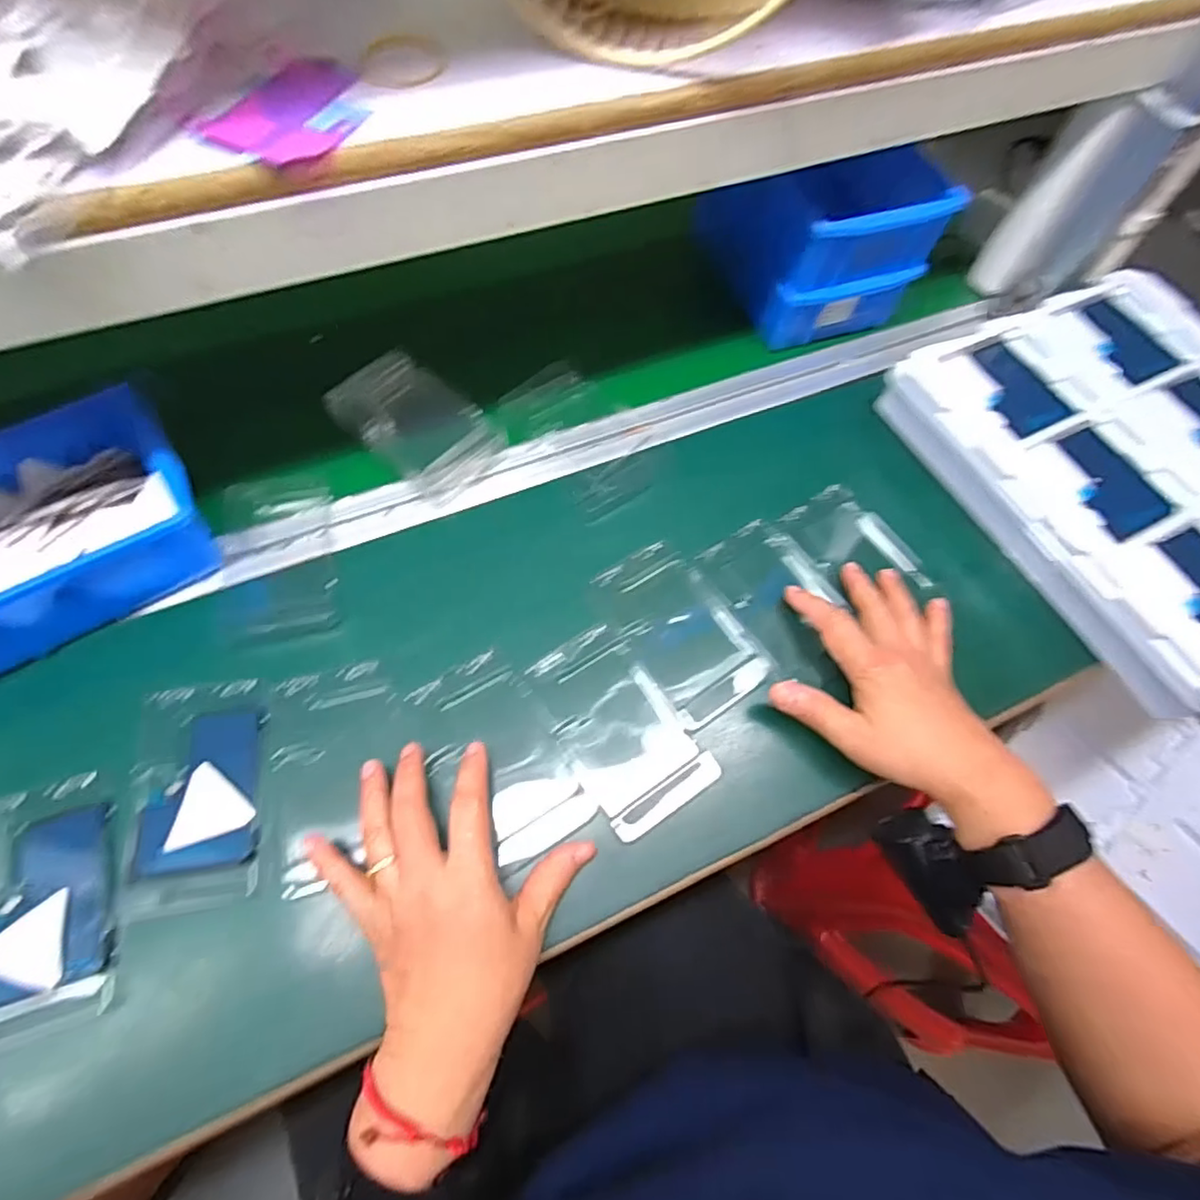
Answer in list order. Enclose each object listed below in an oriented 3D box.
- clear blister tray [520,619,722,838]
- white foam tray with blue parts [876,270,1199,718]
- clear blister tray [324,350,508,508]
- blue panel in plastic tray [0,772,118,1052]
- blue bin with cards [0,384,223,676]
[{"bbox_3d":[0.012,0.083,0.398,0.075,0.017,0.123,-31,70,-18],"label":"clear blister tray"},{"bbox_3d":[0.434,-0.108,0.485,0.275,0.050,0.320,-24,68,-15],"label":"white foam tray with blue parts"},{"bbox_3d":[-0.140,-0.140,0.480,0.120,0.030,0.082,38,67,14],"label":"clear blister tray"},{"bbox_3d":[-0.303,0.164,0.331,0.071,0.020,0.125,-13,65,-10],"label":"blue panel in plastic tray"},{"bbox_3d":[-0.366,-0.040,0.392,0.202,0.066,0.144,-28,74,-16],"label":"blue bin with cards"}]

